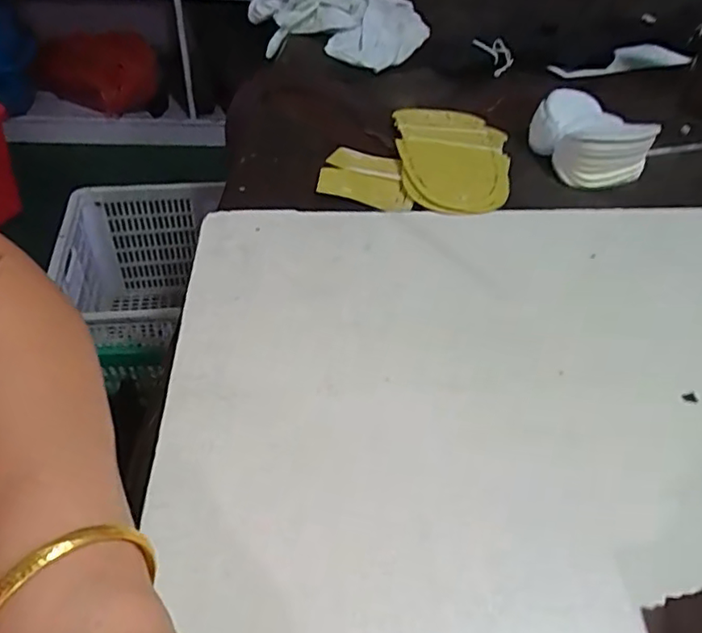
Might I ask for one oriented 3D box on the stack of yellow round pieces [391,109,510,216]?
[{"bbox_3d":[0.095,-0.149,0.540,0.105,0.017,0.174,5,43,0],"label":"stack of yellow round pieces"}]

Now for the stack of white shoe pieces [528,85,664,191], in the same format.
[{"bbox_3d":[0.226,-0.172,0.555,0.085,0.046,0.103,-7,44,-12],"label":"stack of white shoe pieces"}]

